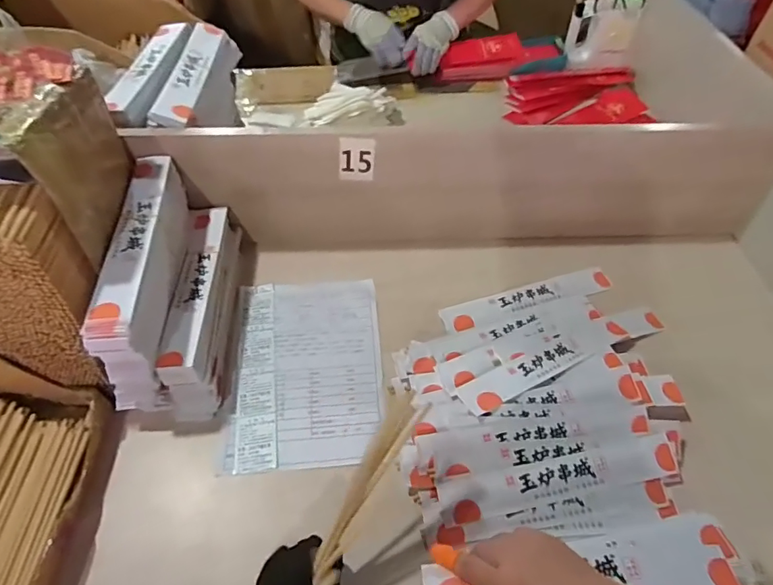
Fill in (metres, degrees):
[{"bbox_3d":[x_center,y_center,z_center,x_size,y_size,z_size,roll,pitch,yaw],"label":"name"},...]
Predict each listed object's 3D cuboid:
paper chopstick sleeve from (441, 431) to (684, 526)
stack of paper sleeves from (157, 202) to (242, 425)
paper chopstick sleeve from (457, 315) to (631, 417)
[{"bbox_3d":[0.200,0.212,0.543,0.275,0.004,0.045,-10,73,-7],"label":"paper chopstick sleeve"},{"bbox_3d":[-0.255,0.015,0.667,0.063,0.089,0.316,-5,52,-4],"label":"stack of paper sleeves"},{"bbox_3d":[0.221,0.089,0.635,0.281,0.006,0.046,-19,46,-27],"label":"paper chopstick sleeve"}]

